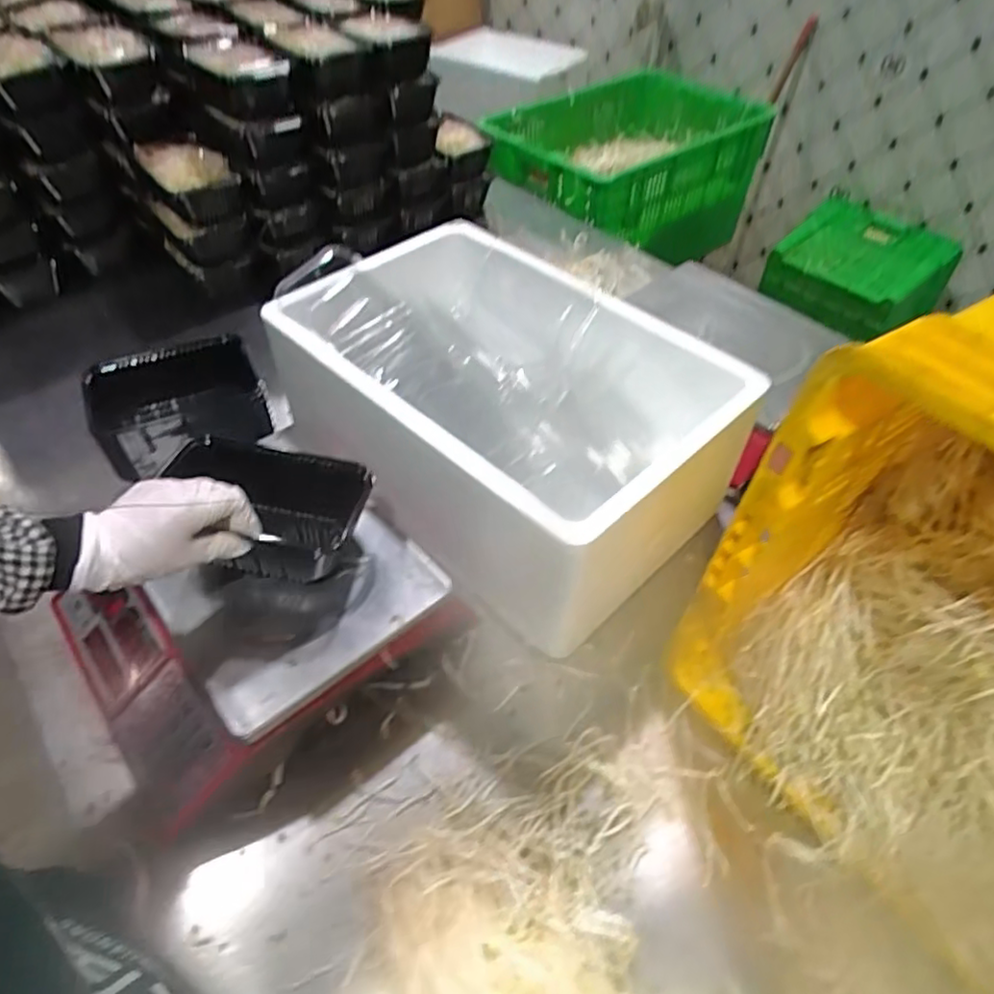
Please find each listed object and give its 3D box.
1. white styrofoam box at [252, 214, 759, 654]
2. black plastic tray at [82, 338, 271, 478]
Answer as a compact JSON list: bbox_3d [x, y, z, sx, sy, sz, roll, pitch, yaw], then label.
[{"bbox_3d":[0.003,-0.091,0.767,0.468,0.201,0.320,36,57,26],"label":"white styrofoam box"},{"bbox_3d":[-0.368,-0.107,0.767,0.174,0.066,0.157,-22,53,-20],"label":"black plastic tray"}]

